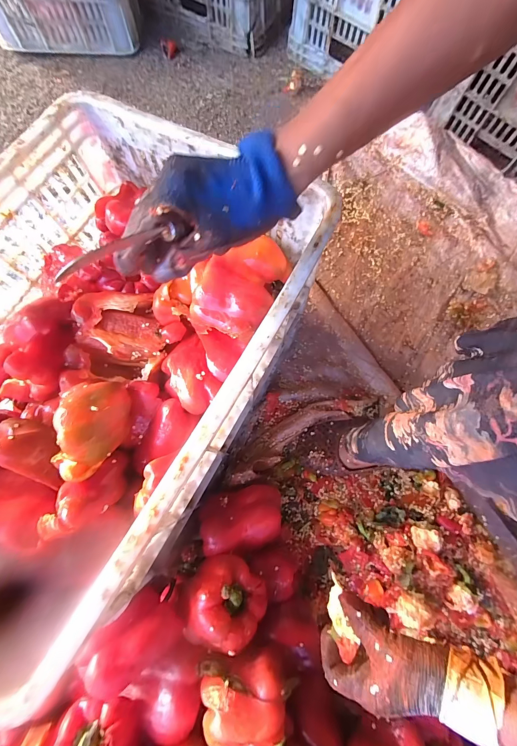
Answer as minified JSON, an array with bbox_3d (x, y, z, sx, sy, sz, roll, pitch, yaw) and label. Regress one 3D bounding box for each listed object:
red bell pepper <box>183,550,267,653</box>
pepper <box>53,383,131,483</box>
[{"bbox_3d":[-0.038,0.285,0.372,0.096,0.071,0.094,9,76,0],"label":"red bell pepper"},{"bbox_3d":[-0.188,0.061,0.338,0.064,0.045,0.107,4,75,-1],"label":"pepper"}]

